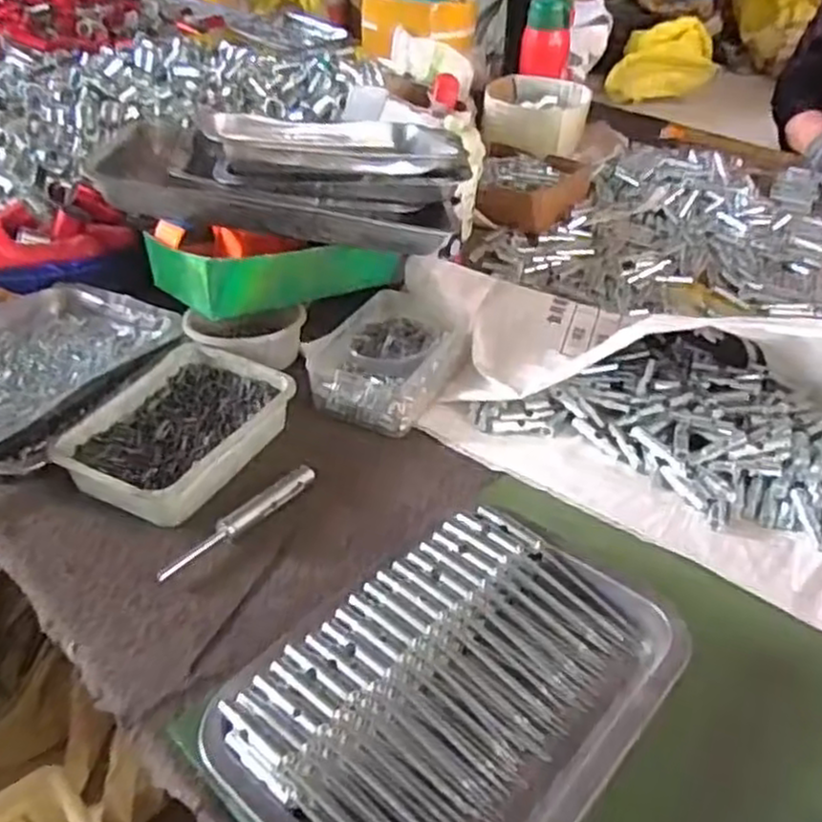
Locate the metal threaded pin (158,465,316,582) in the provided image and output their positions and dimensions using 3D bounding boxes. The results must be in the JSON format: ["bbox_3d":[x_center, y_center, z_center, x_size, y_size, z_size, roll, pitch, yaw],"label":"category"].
[{"bbox_3d":[-0.126,0.082,0.554,0.016,0.016,0.137,28,46,30],"label":"metal threaded pin"}]

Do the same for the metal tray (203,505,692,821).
[{"bbox_3d":[0.031,0.161,0.422,0.173,0.047,0.237,31,47,32],"label":"metal tray"}]

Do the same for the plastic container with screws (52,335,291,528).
[{"bbox_3d":[-0.196,0.013,0.614,0.134,0.038,0.172,19,42,22],"label":"plastic container with screws"}]

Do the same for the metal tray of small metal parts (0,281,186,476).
[{"bbox_3d":[-0.343,-0.043,0.656,0.191,0.035,0.252,15,41,18],"label":"metal tray of small metal parts"}]

